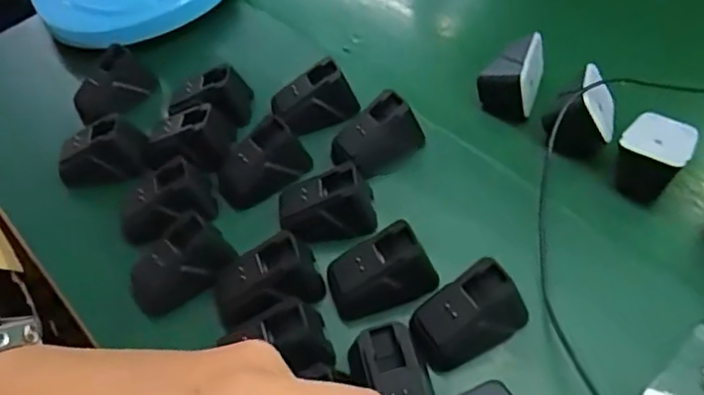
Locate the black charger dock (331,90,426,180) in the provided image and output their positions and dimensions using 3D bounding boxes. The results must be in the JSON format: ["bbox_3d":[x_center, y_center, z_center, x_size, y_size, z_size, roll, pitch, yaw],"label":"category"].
[{"bbox_3d":[0.019,-0.048,0.491,0.073,0.040,0.041,-24,52,-14],"label":"black charger dock"}]

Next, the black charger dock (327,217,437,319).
[{"bbox_3d":[0.017,0.045,0.412,0.068,0.035,0.042,-19,51,-9],"label":"black charger dock"}]

